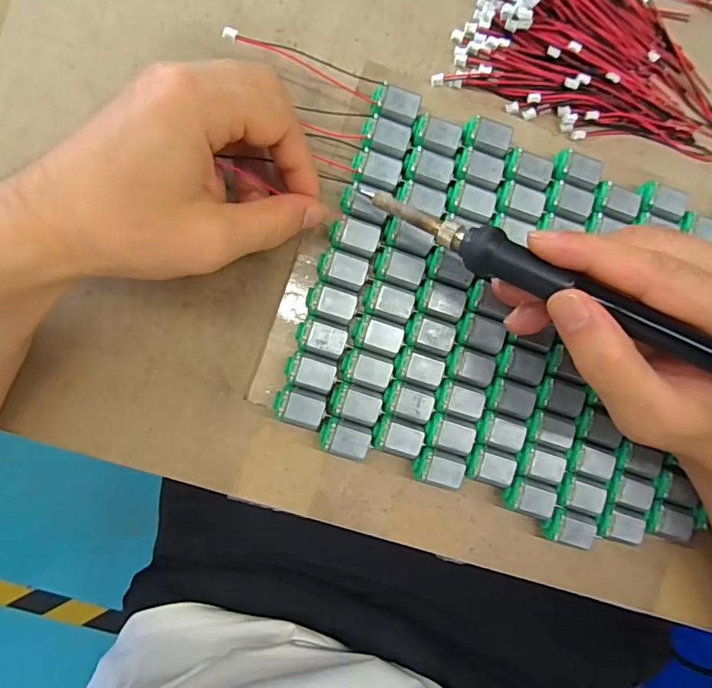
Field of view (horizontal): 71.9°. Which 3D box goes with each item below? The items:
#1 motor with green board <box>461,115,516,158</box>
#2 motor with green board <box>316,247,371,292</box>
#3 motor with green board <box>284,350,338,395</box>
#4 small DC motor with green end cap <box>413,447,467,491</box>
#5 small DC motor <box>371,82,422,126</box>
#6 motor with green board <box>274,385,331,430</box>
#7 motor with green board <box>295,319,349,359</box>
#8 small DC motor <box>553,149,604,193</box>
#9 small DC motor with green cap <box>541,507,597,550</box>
[{"bbox_3d":[0.073,-0.116,0.279,0.027,0.014,0.018,11,87,-6],"label":"motor with green board"},{"bbox_3d":[-0.007,-0.040,0.271,0.027,0.016,0.019,17,86,-5],"label":"motor with green board"},{"bbox_3d":[-0.025,0.015,0.268,0.027,0.017,0.019,18,86,-5],"label":"motor with green board"},{"bbox_3d":[0.045,0.068,0.272,0.028,0.017,0.018,19,86,-5],"label":"small DC motor with green end cap"},{"bbox_3d":[0.021,-0.132,0.277,0.026,0.016,0.018,11,87,-6],"label":"small DC motor"},{"bbox_3d":[-0.030,0.034,0.267,0.028,0.017,0.018,17,86,-5],"label":"motor with green board"},{"bbox_3d":[-0.019,-0.002,0.269,0.027,0.018,0.017,14,87,-5],"label":"motor with green board"},{"bbox_3d":[0.126,-0.099,0.284,0.027,0.015,0.019,14,87,-5],"label":"small DC motor"},{"bbox_3d":[0.118,0.102,0.276,0.027,0.016,0.019,18,86,-5],"label":"small DC motor with green cap"}]

